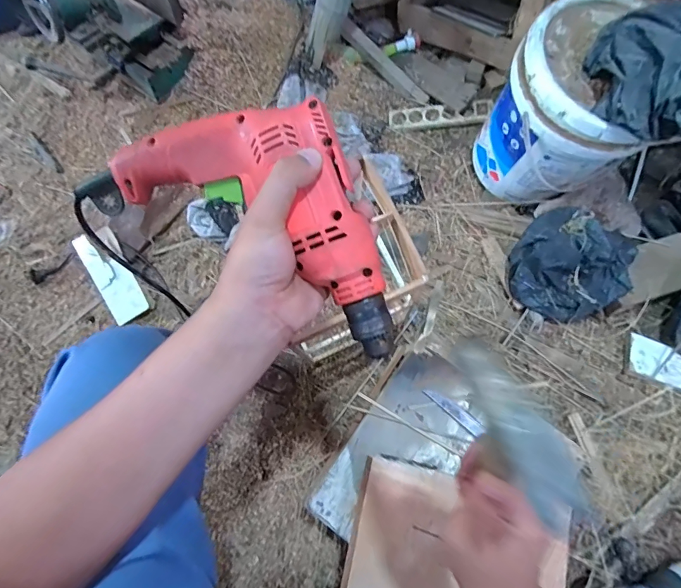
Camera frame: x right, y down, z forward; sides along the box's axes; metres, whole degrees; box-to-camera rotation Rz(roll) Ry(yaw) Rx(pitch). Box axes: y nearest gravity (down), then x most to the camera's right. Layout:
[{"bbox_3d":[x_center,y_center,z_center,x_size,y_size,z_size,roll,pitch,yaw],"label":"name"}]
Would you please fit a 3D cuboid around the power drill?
[{"bbox_3d":[-0.054,-0.077,0.318,0.267,0.070,0.136,30,107,7],"label":"power drill"}]

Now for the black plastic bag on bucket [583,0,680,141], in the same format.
[{"bbox_3d":[0.508,-0.352,0.633,0.206,0.126,0.181,21,67,9],"label":"black plastic bag on bucket"}]

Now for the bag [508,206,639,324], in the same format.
[{"bbox_3d":[0.490,-0.056,0.872,0.234,0.120,0.190,28,69,12],"label":"bag"}]

